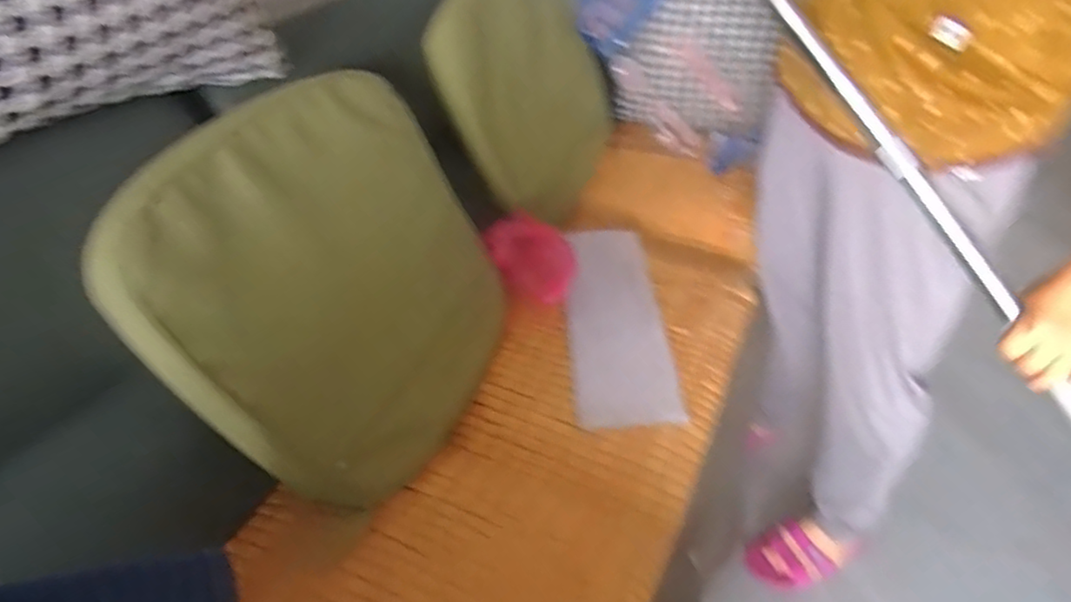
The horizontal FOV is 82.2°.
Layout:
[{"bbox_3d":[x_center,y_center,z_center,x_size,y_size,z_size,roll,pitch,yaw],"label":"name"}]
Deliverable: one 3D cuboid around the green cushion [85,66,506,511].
[{"bbox_3d":[-0.217,-0.027,0.760,0.057,0.448,0.451,-4,39,37],"label":"green cushion"}]

